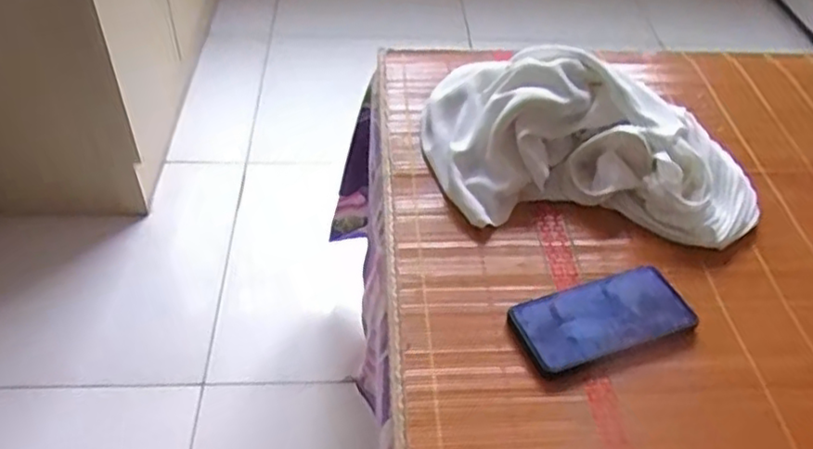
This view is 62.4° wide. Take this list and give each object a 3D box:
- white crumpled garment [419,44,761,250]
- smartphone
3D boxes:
[{"bbox_3d":[0.198,-0.098,0.741,0.356,0.088,0.241,6,44,2],"label":"white crumpled garment"},{"bbox_3d":[0.177,0.083,0.602,0.163,0.011,0.077,-14,46,-18],"label":"smartphone"}]

